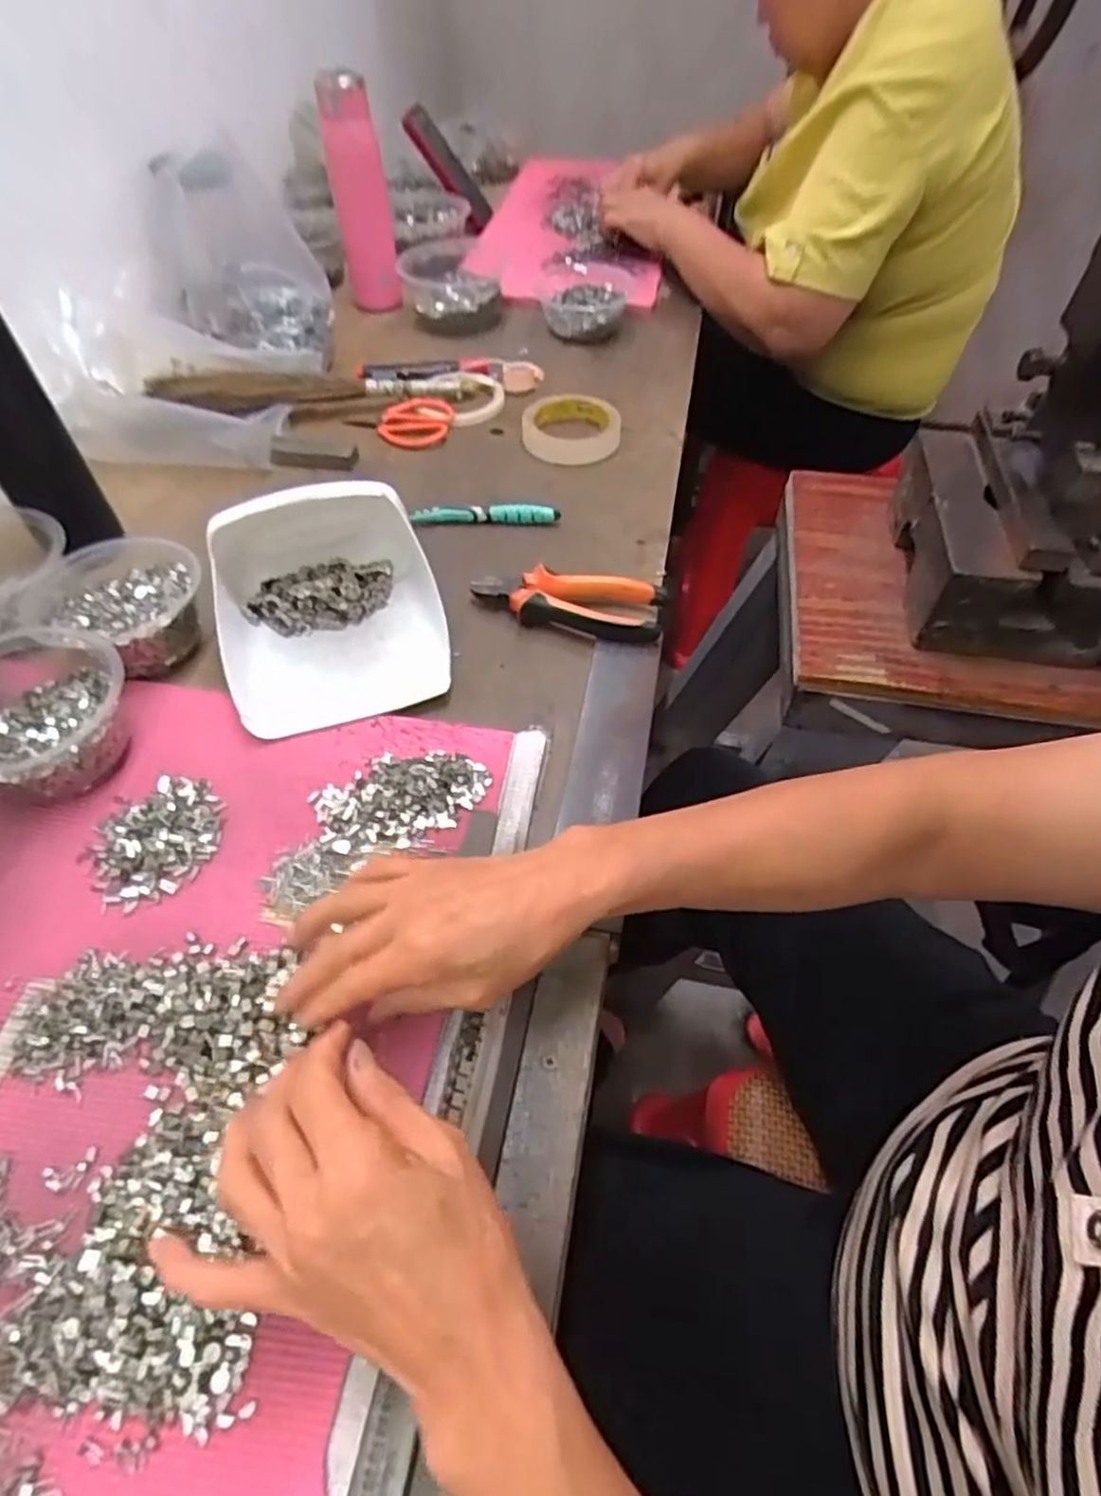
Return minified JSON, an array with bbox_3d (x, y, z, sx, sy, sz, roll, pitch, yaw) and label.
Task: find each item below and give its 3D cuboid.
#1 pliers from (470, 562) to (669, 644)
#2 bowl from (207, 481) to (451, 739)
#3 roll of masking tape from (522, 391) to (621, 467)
[{"bbox_3d":[0.013,-0.114,0.559,0.146,0.029,0.052,13,53,6],"label":"pliers"},{"bbox_3d":[-0.164,-0.114,0.515,0.161,0.080,0.189,-10,54,-8],"label":"bowl"},{"bbox_3d":[0.022,-0.329,0.732,0.098,0.022,0.101,0,52,0],"label":"roll of masking tape"}]

